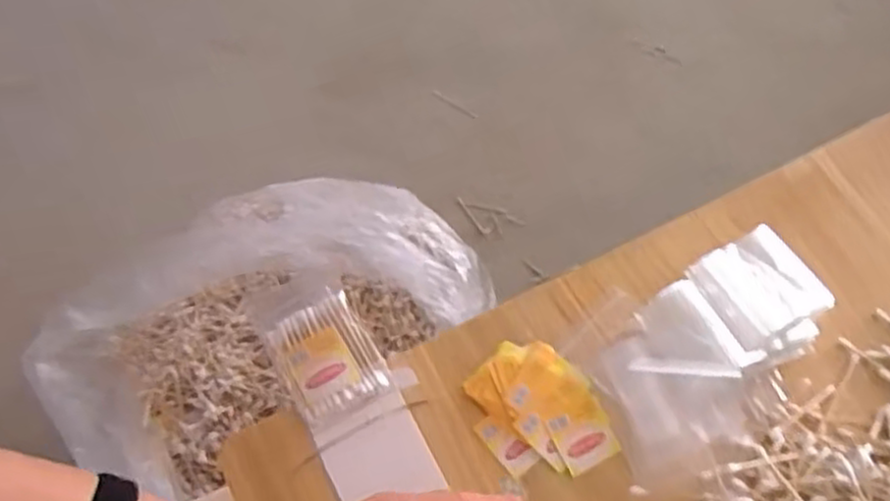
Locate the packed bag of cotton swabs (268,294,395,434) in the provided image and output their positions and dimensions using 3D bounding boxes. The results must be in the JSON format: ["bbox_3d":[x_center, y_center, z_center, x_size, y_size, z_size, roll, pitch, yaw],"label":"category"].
[{"bbox_3d":[-0.075,0.069,0.477,0.058,0.010,0.075,-26,66,-17],"label":"packed bag of cotton swabs"}]

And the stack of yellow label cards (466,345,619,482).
[{"bbox_3d":[0.059,0.103,0.469,0.071,0.013,0.091,-37,70,-21],"label":"stack of yellow label cards"}]

